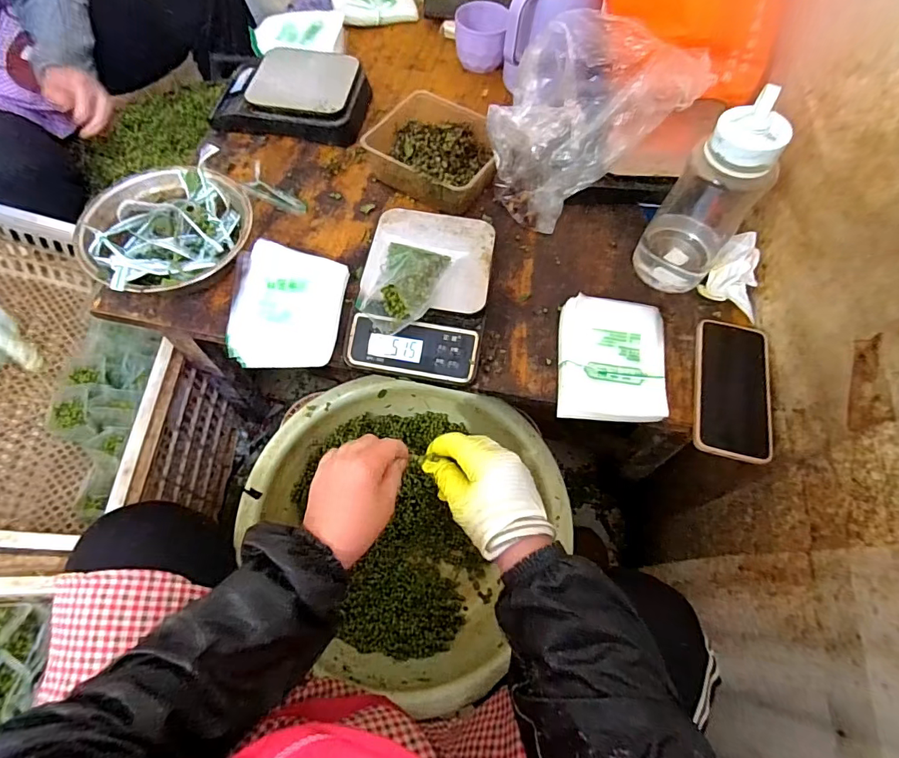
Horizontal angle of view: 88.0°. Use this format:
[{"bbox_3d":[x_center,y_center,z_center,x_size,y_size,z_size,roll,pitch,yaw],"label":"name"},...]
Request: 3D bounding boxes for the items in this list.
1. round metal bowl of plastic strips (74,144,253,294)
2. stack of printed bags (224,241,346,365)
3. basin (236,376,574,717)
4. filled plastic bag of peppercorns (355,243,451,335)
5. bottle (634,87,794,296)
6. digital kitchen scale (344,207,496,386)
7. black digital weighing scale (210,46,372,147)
[{"bbox_3d":[-0.338,-0.177,0.569,0.182,0.075,0.181,1,63,-2],"label":"round metal bowl of plastic strips"},{"bbox_3d":[-0.195,-0.089,0.555,0.129,0.029,0.151,6,63,0],"label":"stack of printed bags"},{"bbox_3d":[-0.057,0.177,0.616,0.357,0.140,0.347,1,63,-2],"label":"basin"},{"bbox_3d":[-0.048,-0.107,0.508,0.069,0.043,0.111,16,64,5],"label":"filled plastic bag of peppercorns"},{"bbox_3d":[0.290,-0.193,0.528,0.088,0.218,0.081,31,66,13],"label":"bottle"},{"bbox_3d":[-0.029,-0.104,0.554,0.147,0.056,0.208,9,63,2],"label":"digital kitchen scale"},{"bbox_3d":[-0.243,-0.434,0.707,0.225,0.056,0.149,6,63,1],"label":"black digital weighing scale"}]

